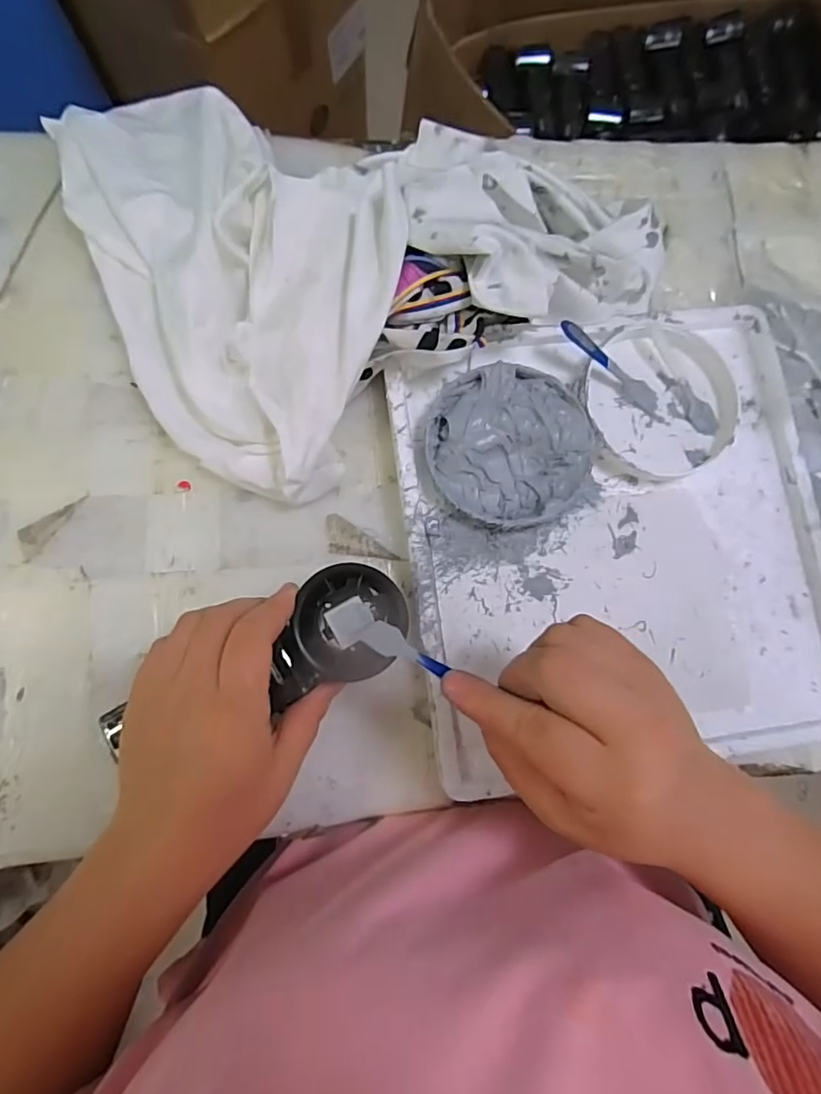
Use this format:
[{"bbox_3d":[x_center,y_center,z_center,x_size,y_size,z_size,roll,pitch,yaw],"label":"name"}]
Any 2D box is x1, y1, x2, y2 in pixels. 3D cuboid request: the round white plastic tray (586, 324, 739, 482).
[{"bbox_3d":[0.157,-0.091,0.349,0.090,0.014,0.097,0,82,-3],"label":"round white plastic tray"}]

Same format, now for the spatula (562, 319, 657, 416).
[{"bbox_3d":[0.124,-0.111,0.344,0.082,0.009,0.013,35,81,-15],"label":"spatula"}]

